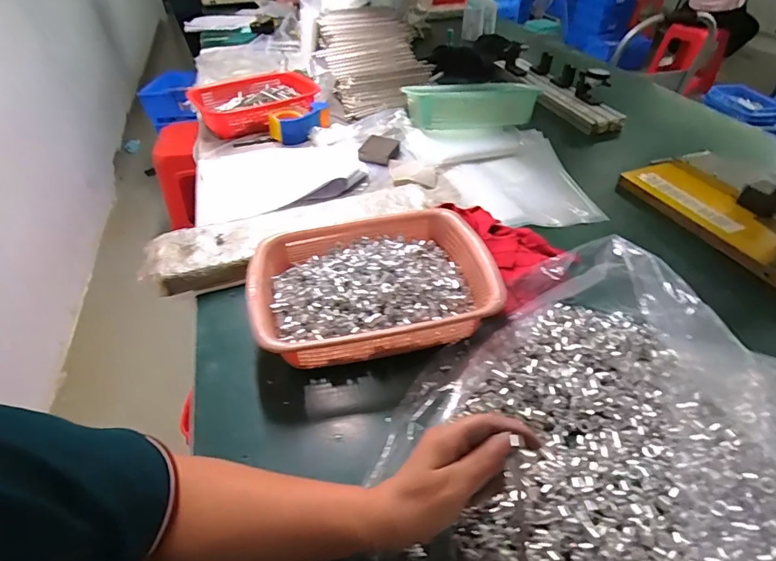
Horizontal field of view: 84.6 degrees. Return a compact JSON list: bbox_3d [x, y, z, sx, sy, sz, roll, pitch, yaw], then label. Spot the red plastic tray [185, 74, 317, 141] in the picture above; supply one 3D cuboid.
[{"bbox_3d":[-0.322,-0.432,1.046,0.292,0.068,0.206,-14,44,-13],"label":"red plastic tray"}]

